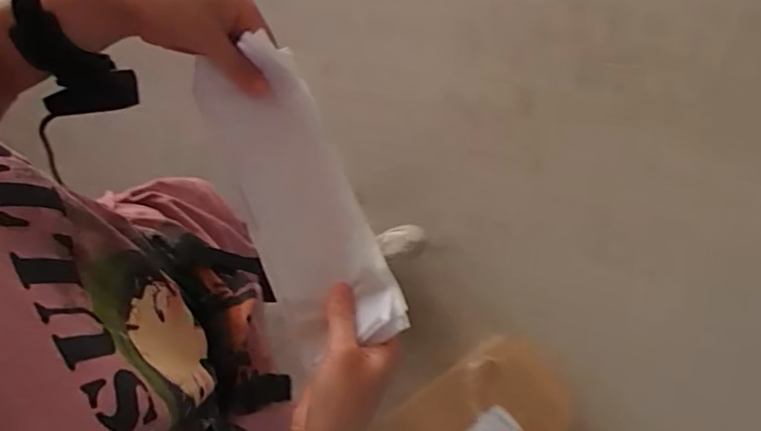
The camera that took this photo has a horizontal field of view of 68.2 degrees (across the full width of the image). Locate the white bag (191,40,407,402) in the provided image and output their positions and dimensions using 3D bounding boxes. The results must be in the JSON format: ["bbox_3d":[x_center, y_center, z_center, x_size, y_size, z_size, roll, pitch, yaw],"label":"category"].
[{"bbox_3d":[-0.065,-0.009,0.418,0.095,0.032,0.234,-21,83,-5],"label":"white bag"}]

